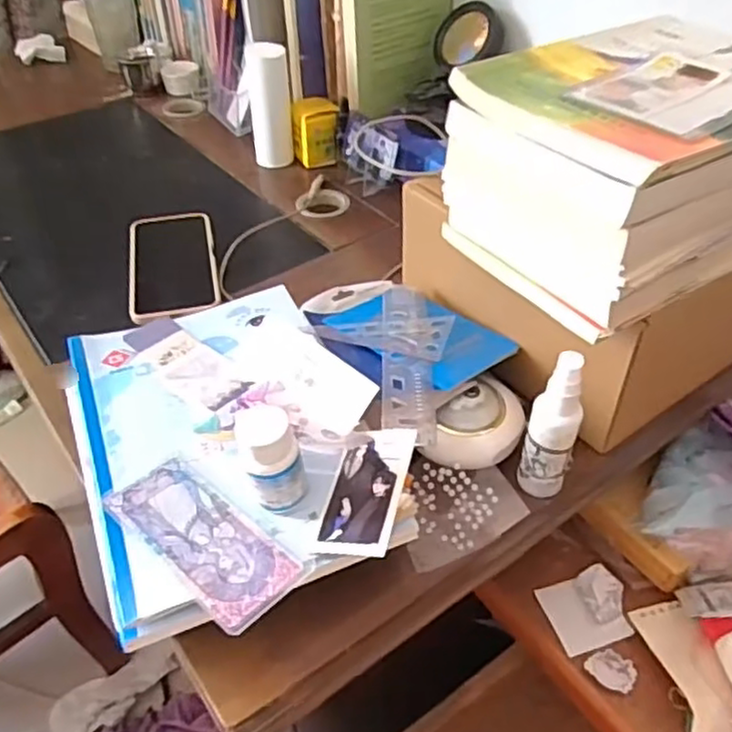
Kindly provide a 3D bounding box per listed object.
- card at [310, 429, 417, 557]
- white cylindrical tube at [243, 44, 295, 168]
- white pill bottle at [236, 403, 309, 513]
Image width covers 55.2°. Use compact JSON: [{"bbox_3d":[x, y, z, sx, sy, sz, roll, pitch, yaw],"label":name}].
[{"bbox_3d":[0.000,0.073,0.423,0.045,0.011,0.086,-4,44,23],"label":"card"},{"bbox_3d":[-0.111,-0.305,0.813,0.047,0.122,0.040,-5,42,-4],"label":"white cylindrical tube"},{"bbox_3d":[-0.054,0.056,0.409,0.034,0.063,0.033,-11,43,-11],"label":"white pill bottle"}]

